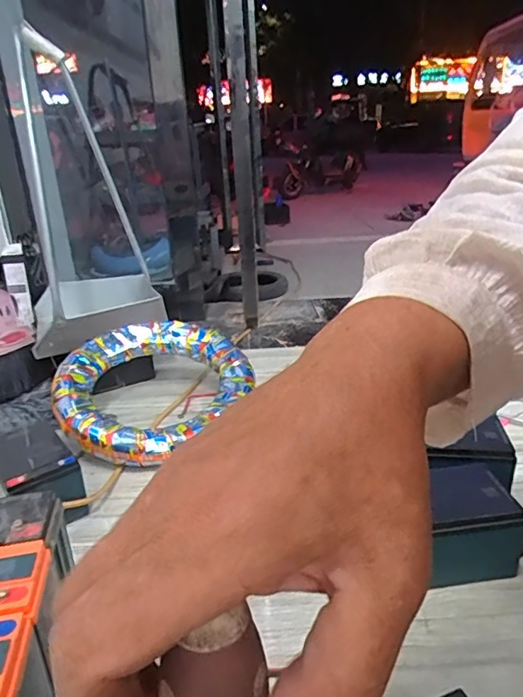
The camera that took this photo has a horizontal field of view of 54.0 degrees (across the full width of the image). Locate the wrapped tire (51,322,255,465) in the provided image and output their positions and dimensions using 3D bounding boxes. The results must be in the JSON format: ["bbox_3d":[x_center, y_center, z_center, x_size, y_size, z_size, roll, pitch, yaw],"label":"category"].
[{"bbox_3d":[-0.222,0.065,1.023,0.332,0.047,0.364,2,35,-1],"label":"wrapped tire"}]

